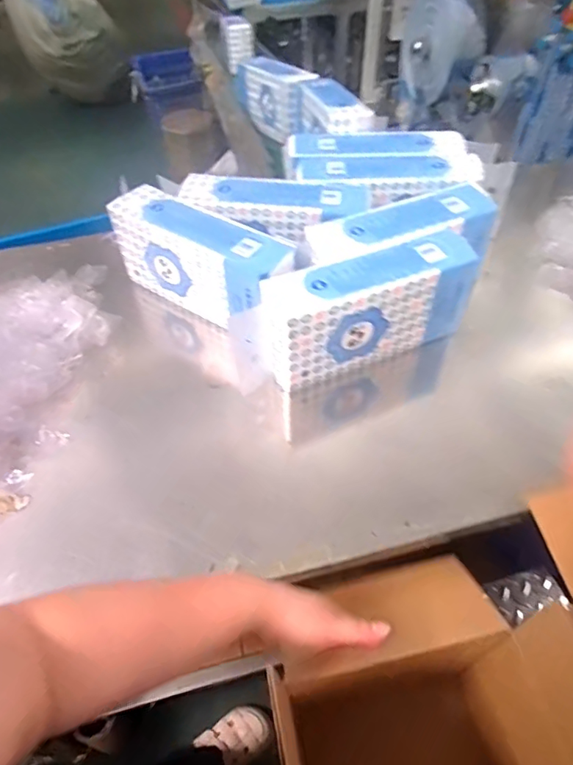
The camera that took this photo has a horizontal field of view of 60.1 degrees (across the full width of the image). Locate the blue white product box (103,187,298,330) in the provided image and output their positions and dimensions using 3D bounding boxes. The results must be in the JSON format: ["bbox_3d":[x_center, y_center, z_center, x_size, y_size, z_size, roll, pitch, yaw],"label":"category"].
[{"bbox_3d":[-0.139,-0.208,0.848,0.310,0.158,0.105,28,56,22],"label":"blue white product box"}]

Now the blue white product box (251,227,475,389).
[{"bbox_3d":[0.117,-0.108,0.773,0.344,0.154,0.081,-17,52,-13],"label":"blue white product box"}]

